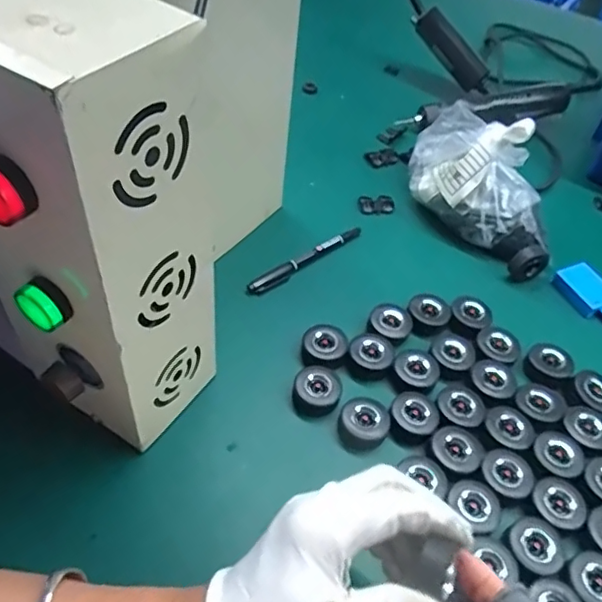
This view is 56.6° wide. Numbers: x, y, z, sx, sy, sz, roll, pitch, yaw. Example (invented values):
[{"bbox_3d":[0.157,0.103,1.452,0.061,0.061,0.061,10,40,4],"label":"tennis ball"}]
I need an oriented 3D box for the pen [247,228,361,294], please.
[{"bbox_3d":[0.006,-0.042,0.540,0.141,0.010,0.015,-35,61,-29],"label":"pen"}]

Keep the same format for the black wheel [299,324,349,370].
[{"bbox_3d":[0.020,0.038,0.469,0.037,0.012,0.040,2,50,-3],"label":"black wheel"}]

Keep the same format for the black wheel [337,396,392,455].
[{"bbox_3d":[0.048,0.094,0.427,0.038,0.019,0.041,2,50,-3],"label":"black wheel"}]

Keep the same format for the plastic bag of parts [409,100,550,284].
[{"bbox_3d":[0.189,-0.122,0.573,0.094,0.094,0.187,-35,61,-29],"label":"plastic bag of parts"}]

